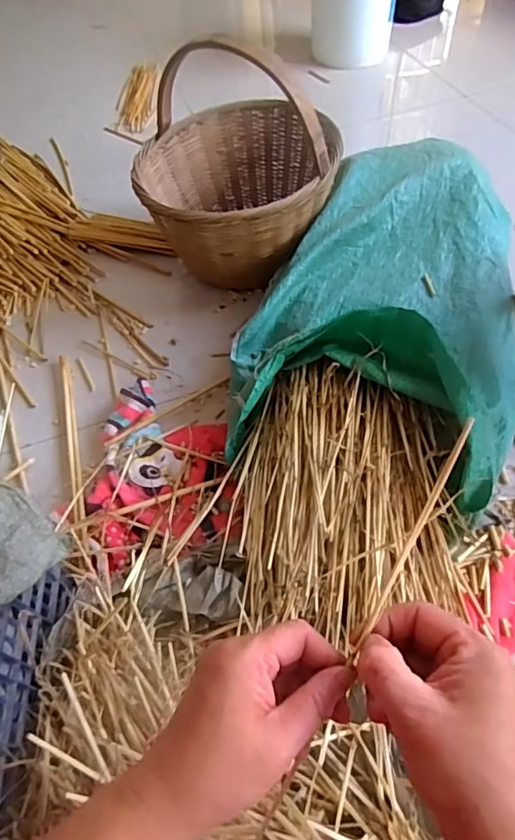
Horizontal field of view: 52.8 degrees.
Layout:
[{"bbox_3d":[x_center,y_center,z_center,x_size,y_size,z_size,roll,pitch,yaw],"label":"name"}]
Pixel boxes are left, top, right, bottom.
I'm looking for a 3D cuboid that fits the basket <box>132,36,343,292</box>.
[{"bbox_3d":[-0.044,-0.513,1.050,0.394,0.380,0.424,-13,55,-4],"label":"basket"}]

